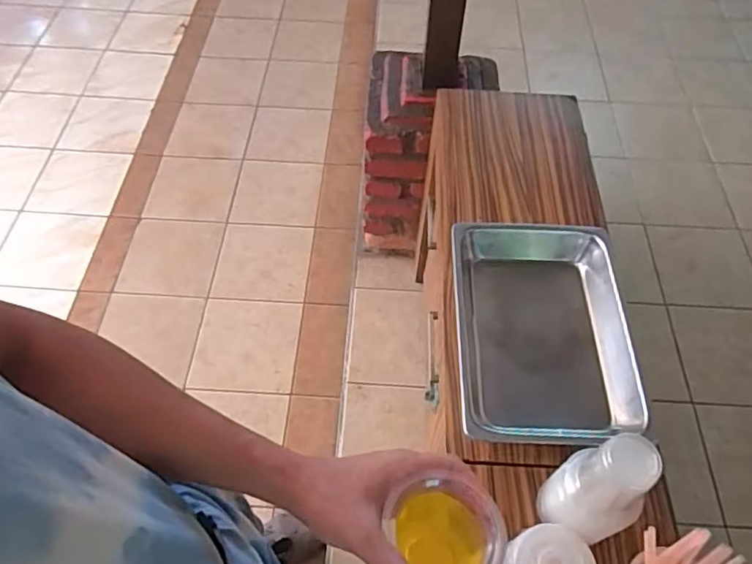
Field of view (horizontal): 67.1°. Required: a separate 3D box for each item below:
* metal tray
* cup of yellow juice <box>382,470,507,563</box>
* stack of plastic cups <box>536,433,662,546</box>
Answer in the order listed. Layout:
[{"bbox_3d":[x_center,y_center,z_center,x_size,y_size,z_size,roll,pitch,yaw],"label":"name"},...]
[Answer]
[{"bbox_3d":[0.252,0.070,0.853,0.256,0.076,0.360,2,57,0],"label":"metal tray"},{"bbox_3d":[0.054,0.201,0.441,0.079,0.094,0.082,-1,58,2],"label":"cup of yellow juice"},{"bbox_3d":[0.245,0.236,0.640,0.079,0.195,0.077,11,57,6],"label":"stack of plastic cups"}]

